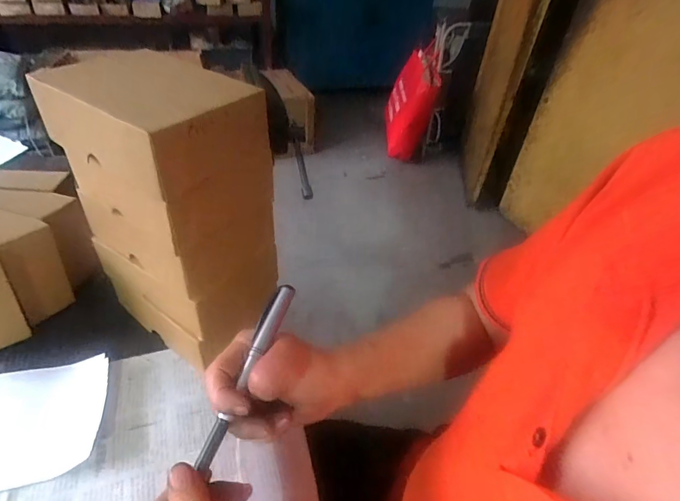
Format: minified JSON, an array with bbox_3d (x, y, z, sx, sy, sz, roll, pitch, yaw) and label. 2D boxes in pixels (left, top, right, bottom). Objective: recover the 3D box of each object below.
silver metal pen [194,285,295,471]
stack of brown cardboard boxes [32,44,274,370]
[{"bbox_3d":[-0.066,0.086,0.295,0.011,0.012,0.134,17,72,20],"label":"silver metal pen"},{"bbox_3d":[-0.166,-0.026,0.426,0.170,0.279,0.114,24,44,21],"label":"stack of brown cardboard boxes"}]

